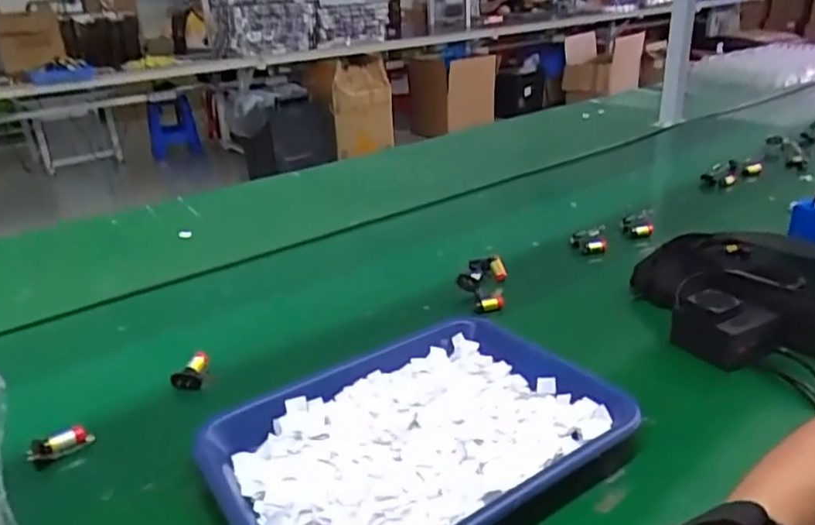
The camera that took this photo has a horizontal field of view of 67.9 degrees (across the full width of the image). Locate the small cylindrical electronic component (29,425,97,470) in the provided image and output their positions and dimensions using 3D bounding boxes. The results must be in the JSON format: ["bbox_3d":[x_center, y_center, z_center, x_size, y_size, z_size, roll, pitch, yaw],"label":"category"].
[{"bbox_3d":[-0.328,0.171,0.572,0.053,0.023,0.016,-17,28,-28],"label":"small cylindrical electronic component"}]

